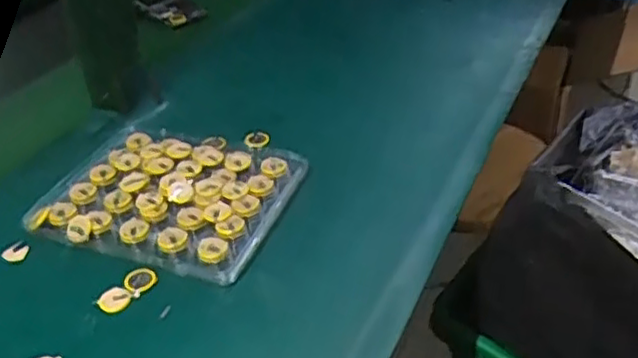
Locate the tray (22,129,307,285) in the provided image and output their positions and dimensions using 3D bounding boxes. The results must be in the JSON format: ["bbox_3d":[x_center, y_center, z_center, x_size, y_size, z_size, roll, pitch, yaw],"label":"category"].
[{"bbox_3d":[-0.112,0.009,0.509,0.171,0.025,0.149,12,38,18],"label":"tray"}]

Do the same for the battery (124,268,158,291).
[{"bbox_3d":[-0.118,0.066,0.441,0.020,0.006,0.016,-16,38,-19],"label":"battery"}]

